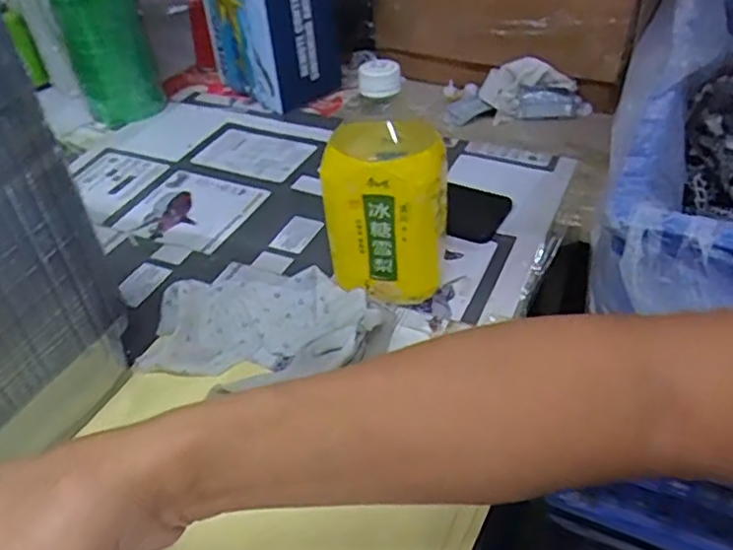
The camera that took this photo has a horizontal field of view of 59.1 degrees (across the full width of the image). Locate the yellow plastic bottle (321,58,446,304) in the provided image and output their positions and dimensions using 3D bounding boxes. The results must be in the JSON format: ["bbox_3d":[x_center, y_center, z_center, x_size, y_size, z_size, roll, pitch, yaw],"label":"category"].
[{"bbox_3d":[0.016,-0.071,0.532,0.094,0.201,0.083,0,40,3],"label":"yellow plastic bottle"}]

